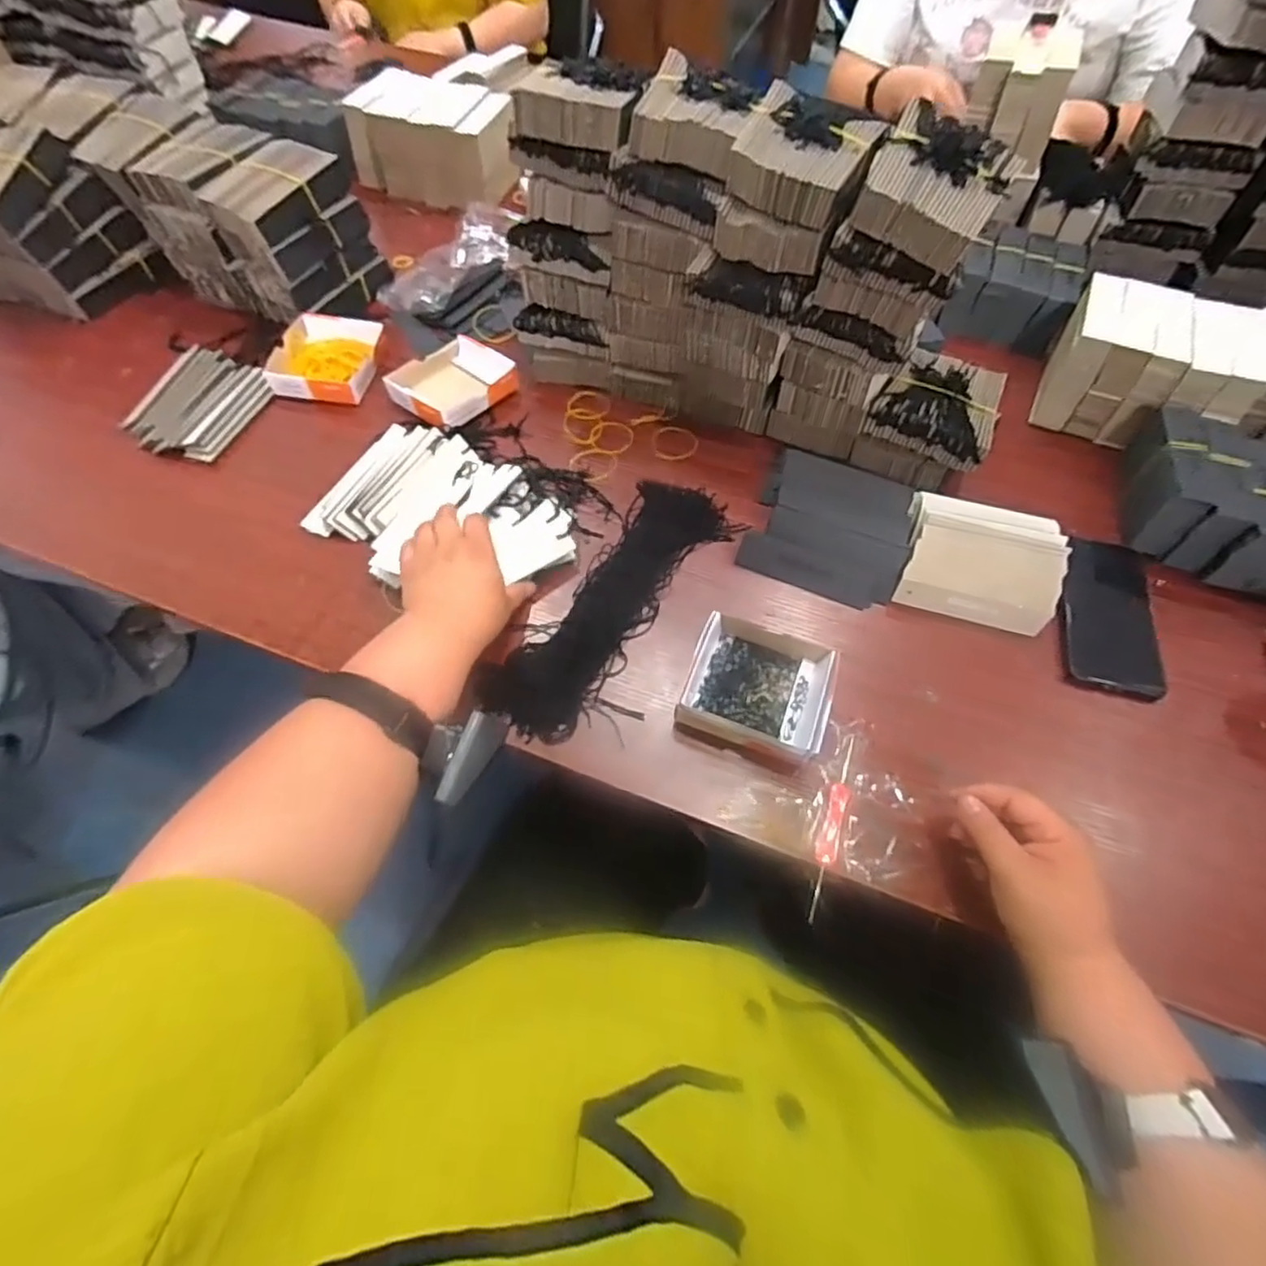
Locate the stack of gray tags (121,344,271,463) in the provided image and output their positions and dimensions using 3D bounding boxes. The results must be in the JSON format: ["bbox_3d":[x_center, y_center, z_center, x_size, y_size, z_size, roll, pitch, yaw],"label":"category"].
[{"bbox_3d":[-0.476,-0.250,0.711,0.122,0.028,0.141,17,61,9],"label":"stack of gray tags"}]

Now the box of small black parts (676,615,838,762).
[{"bbox_3d":[0.105,0.042,0.536,0.112,0.033,0.111,18,61,10],"label":"box of small black parts"}]

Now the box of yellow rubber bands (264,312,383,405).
[{"bbox_3d":[-0.352,-0.315,0.744,0.107,0.031,0.121,5,59,2],"label":"box of yellow rubber bands"}]

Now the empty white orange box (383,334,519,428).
[{"bbox_3d":[-0.202,-0.282,0.725,0.105,0.033,0.116,33,64,17],"label":"empty white orange box"}]

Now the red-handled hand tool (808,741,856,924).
[{"bbox_3d":[0.153,0.144,0.487,0.016,0.010,0.142,18,61,10],"label":"red-handled hand tool"}]

